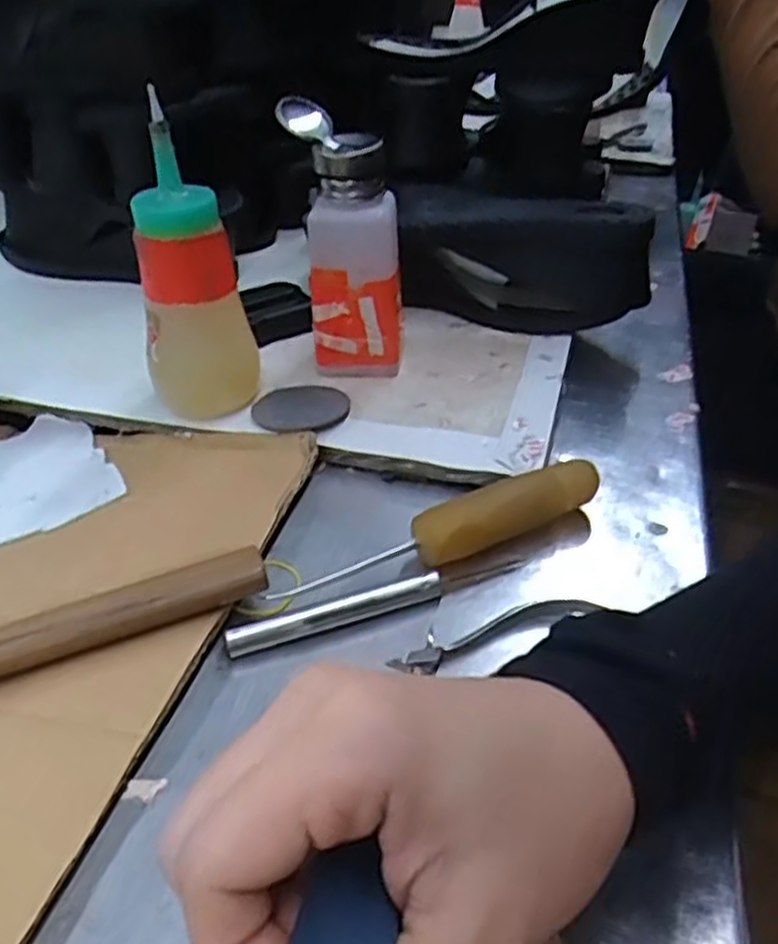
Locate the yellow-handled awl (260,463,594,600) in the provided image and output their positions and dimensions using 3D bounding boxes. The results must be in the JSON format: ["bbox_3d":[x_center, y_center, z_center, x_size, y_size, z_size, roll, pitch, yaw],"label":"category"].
[{"bbox_3d":[0.029,0.032,0.378,0.174,0.028,0.024,-19,41,-19],"label":"yellow-handled awl"}]

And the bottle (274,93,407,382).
[{"bbox_3d":[-0.024,-0.135,0.469,0.064,0.156,0.056,-16,35,-11],"label":"bottle"}]

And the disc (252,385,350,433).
[{"bbox_3d":[-0.052,-0.038,0.457,0.055,0.009,0.054,-2,39,1],"label":"disc"}]

